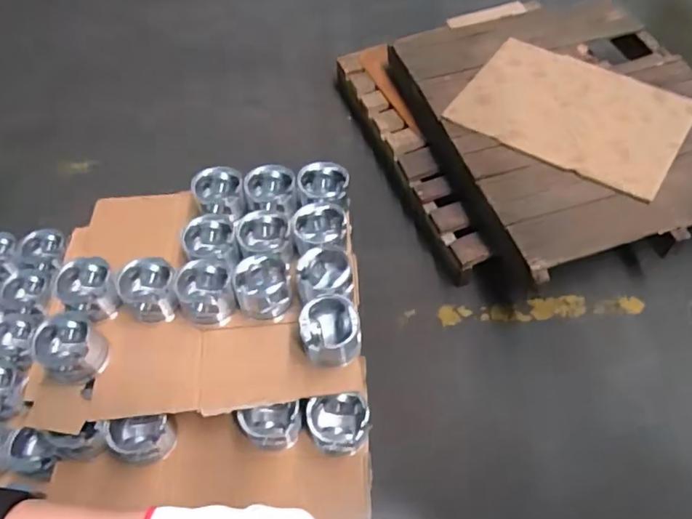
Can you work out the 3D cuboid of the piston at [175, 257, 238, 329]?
[{"bbox_3d":[-0.279,0.067,1.137,0.115,0.081,0.111,-2,54,2],"label":"piston"}]

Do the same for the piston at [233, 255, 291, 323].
[{"bbox_3d":[-0.165,0.055,1.141,0.113,0.078,0.119,-11,54,-4],"label":"piston"}]

